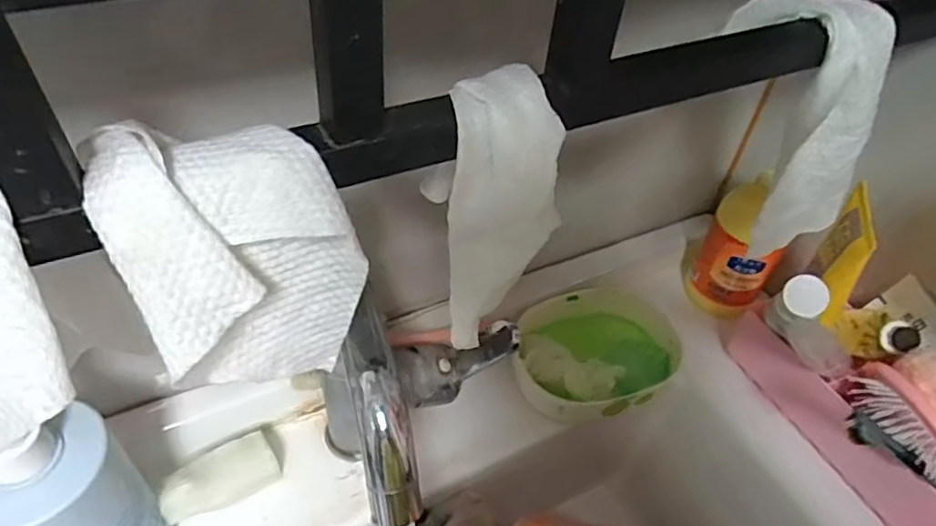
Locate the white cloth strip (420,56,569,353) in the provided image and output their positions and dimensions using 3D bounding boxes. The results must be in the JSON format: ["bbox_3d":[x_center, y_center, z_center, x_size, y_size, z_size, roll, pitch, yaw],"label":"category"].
[{"bbox_3d":[0.009,-0.023,0.252,0.048,0.111,0.016,9,6,3],"label":"white cloth strip"}]

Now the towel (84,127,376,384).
[{"bbox_3d":[-0.083,0.000,0.230,0.074,0.094,0.059,-29,55,-29],"label":"towel"}]

